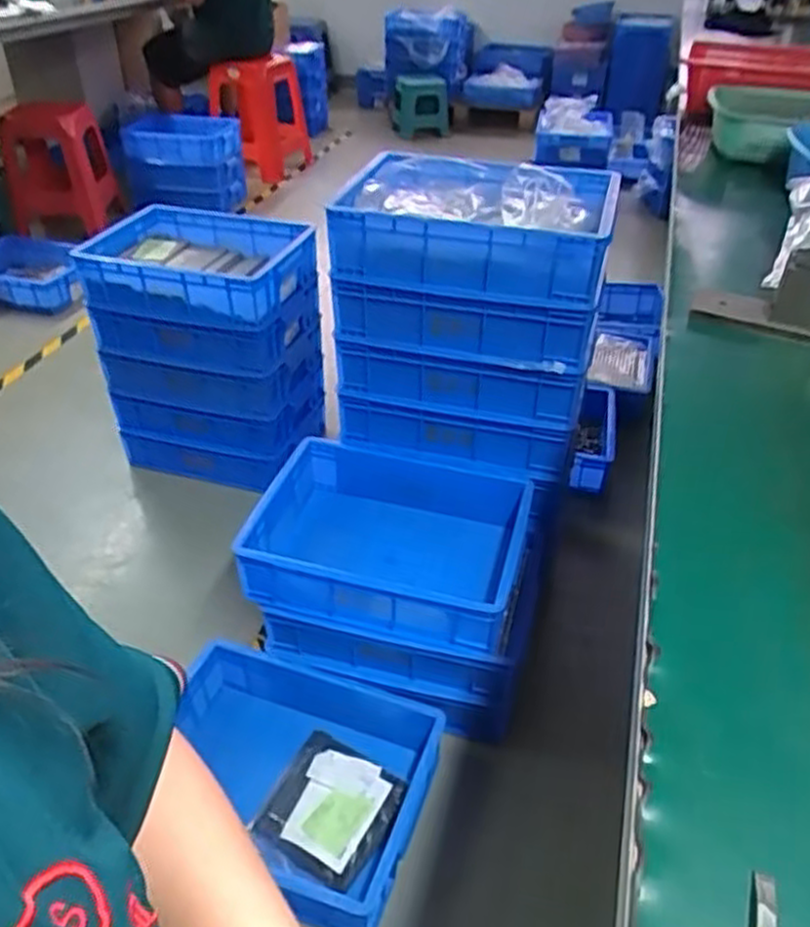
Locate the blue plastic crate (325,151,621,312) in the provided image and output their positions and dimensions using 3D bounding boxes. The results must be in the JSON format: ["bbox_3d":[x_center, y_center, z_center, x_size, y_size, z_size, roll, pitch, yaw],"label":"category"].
[{"bbox_3d":[0.112,-0.385,1.209,0.414,0.134,0.310,10,38,13],"label":"blue plastic crate"}]

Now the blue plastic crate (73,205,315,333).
[{"bbox_3d":[-0.433,-0.413,1.596,0.426,0.124,0.309,8,37,11],"label":"blue plastic crate"}]

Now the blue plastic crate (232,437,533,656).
[{"bbox_3d":[-0.021,0.133,1.239,0.412,0.150,0.303,9,37,12],"label":"blue plastic crate"}]

